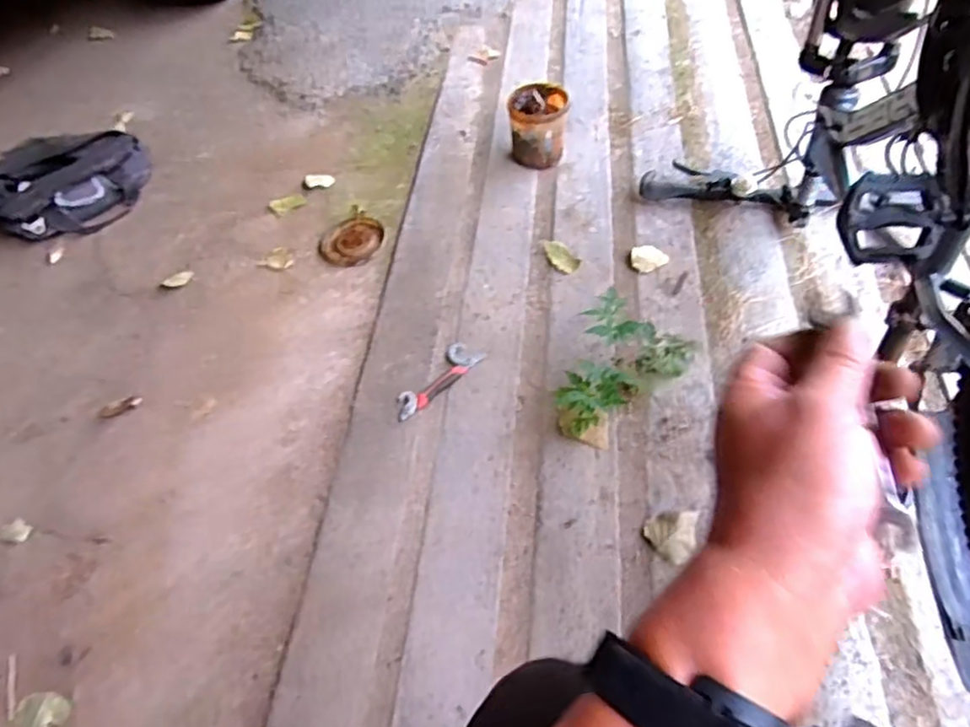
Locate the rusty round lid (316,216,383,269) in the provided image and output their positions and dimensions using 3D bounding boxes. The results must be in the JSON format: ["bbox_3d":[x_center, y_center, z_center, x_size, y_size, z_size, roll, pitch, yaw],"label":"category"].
[{"bbox_3d":[-0.274,-0.253,1.311,0.127,0.016,0.133,-1,55,1],"label":"rusty round lid"}]

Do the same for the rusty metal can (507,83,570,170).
[{"bbox_3d":[0.114,-0.503,1.374,0.127,0.141,0.109,-1,55,1],"label":"rusty metal can"}]

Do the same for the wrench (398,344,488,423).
[{"bbox_3d":[-0.082,0.027,1.057,0.060,0.010,0.178,34,63,23],"label":"wrench"}]

